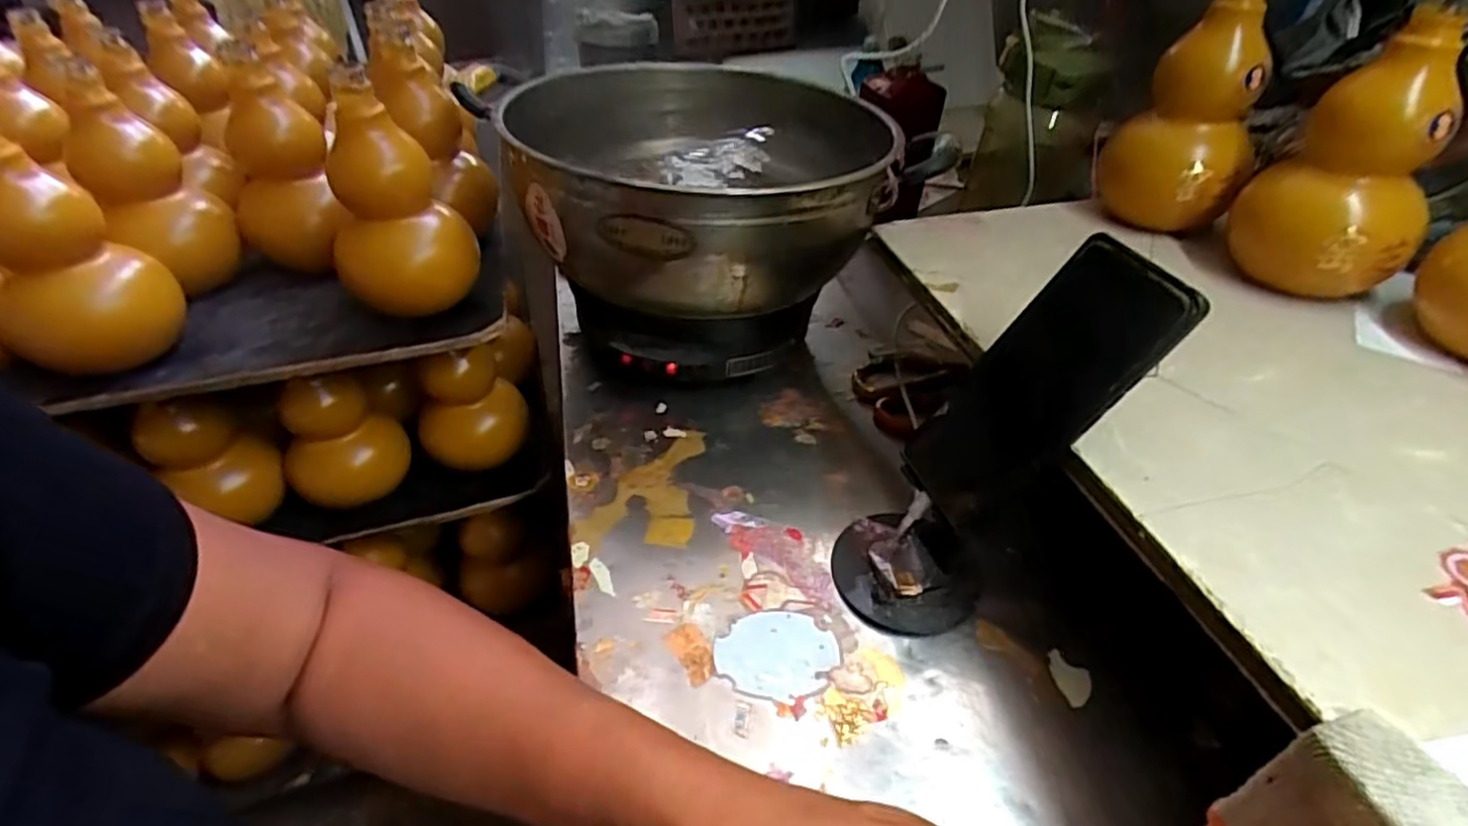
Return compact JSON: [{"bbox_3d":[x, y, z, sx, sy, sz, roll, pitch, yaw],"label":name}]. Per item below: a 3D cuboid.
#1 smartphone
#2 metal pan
[{"bbox_3d":[0.159,-0.012,0.379,0.007,0.163,0.075,17,32,-35],"label":"smartphone"},{"bbox_3d":[-0.031,-0.192,0.575,0.292,0.112,0.291,-2,40,2],"label":"metal pan"}]

